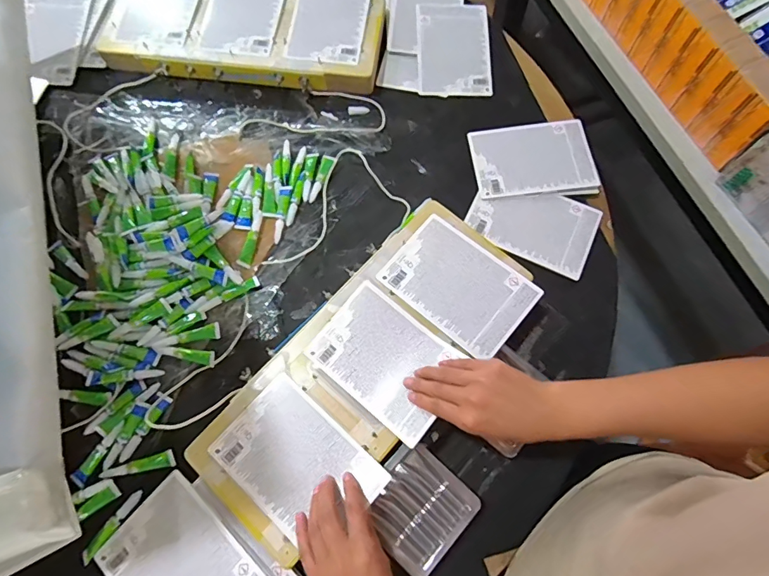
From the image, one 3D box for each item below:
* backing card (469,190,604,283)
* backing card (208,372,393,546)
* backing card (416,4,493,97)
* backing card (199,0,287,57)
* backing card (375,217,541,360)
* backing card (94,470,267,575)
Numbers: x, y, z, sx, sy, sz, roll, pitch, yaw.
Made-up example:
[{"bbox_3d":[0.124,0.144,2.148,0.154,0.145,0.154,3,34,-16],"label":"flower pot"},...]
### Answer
[{"bbox_3d":[0.207,-0.093,0.615,0.168,0.010,0.113,25,72,8],"label":"backing card"},{"bbox_3d":[-0.092,0.188,0.478,0.166,0.005,0.115,40,75,13],"label":"backing card"},{"bbox_3d":[0.111,-0.386,0.713,0.114,0.010,0.165,0,79,-2],"label":"backing card"},{"bbox_3d":[-0.219,-0.437,0.699,0.116,0.008,0.175,6,70,3],"label":"backing card"},{"bbox_3d":[0.091,-0.005,0.542,0.169,0.007,0.116,39,80,14],"label":"backing card"},{"bbox_3d":[-0.211,0.297,0.465,0.169,0.008,0.115,37,76,21],"label":"backing card"}]

